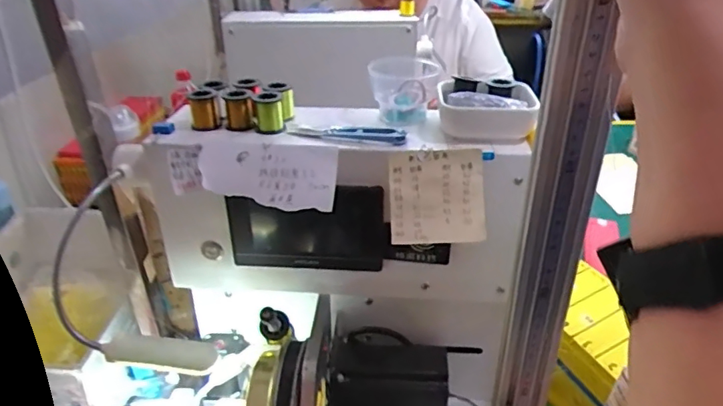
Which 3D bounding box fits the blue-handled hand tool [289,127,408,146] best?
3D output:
[{"bbox_3d":[-0.014,-0.061,0.451,0.104,0.010,0.015,7,30,15],"label":"blue-handled hand tool"}]

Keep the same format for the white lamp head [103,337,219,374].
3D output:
[{"bbox_3d":[-0.156,0.116,0.403,0.085,0.015,0.023,2,29,6],"label":"white lamp head"}]

